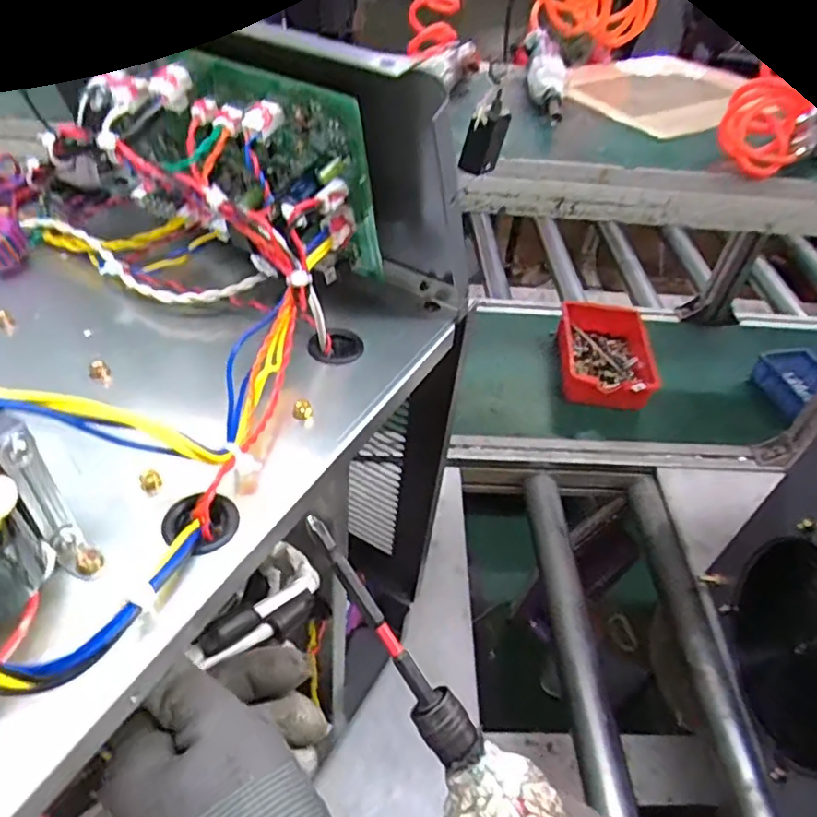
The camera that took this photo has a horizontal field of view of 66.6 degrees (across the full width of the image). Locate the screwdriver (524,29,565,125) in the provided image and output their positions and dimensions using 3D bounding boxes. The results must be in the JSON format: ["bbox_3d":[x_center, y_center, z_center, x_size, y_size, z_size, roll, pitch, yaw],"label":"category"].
[{"bbox_3d":[0.157,-0.386,0.717,0.039,0.041,0.188,6,45,-2],"label":"screwdriver"}]

